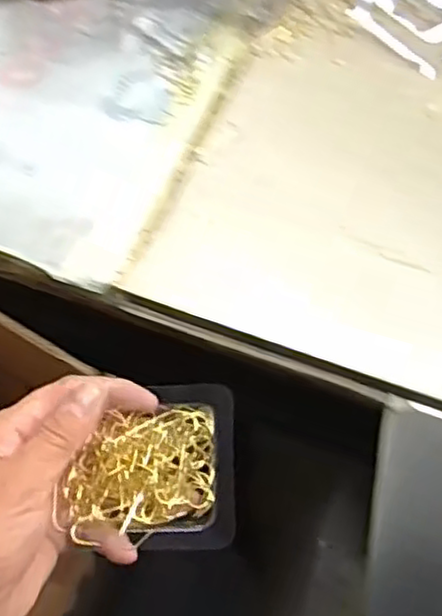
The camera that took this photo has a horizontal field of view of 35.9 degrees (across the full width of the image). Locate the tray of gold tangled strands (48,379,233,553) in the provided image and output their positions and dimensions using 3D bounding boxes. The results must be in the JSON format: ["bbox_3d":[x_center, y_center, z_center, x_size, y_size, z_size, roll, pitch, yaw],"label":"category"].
[{"bbox_3d":[-0.033,0.074,0.324,0.078,0.011,0.076,-1,68,1],"label":"tray of gold tangled strands"}]

